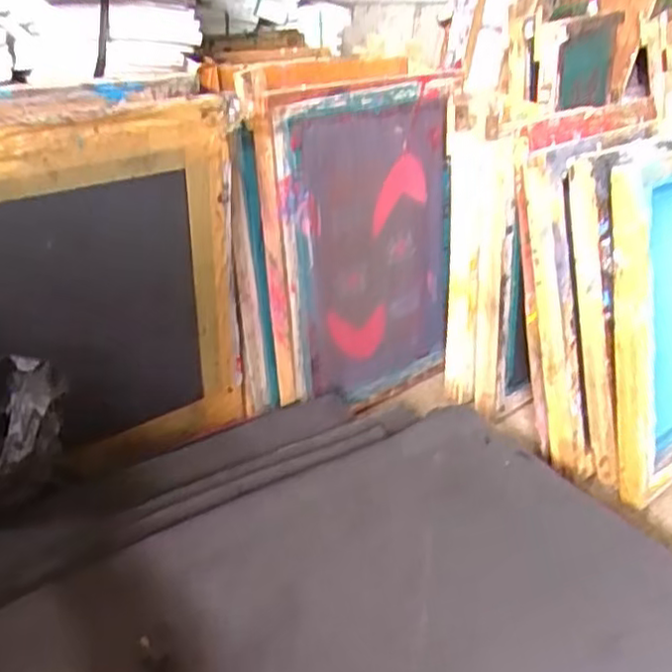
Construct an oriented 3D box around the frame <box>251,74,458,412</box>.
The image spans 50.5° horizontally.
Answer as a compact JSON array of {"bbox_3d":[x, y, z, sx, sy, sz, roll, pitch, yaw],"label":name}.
[{"bbox_3d":[0.032,-0.118,0.985,0.310,0.442,0.055,-17,30,-34],"label":"frame"}]

